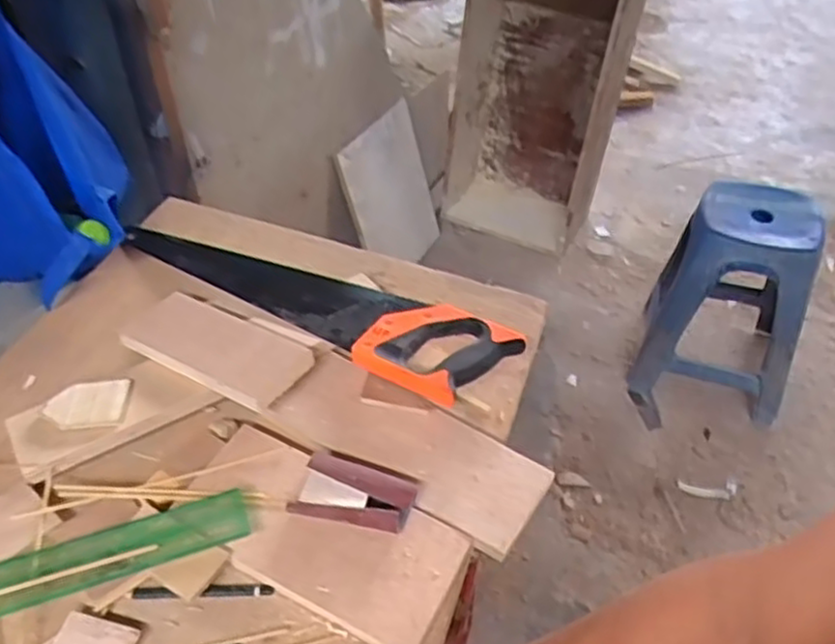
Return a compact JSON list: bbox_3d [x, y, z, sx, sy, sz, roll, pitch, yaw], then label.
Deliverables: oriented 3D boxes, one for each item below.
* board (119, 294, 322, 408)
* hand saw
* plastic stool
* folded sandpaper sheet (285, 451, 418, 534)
[{"bbox_3d":[-0.209,0.023,0.752,0.197,0.020,0.091,20,45,24],"label":"board"},{"bbox_3d":[-0.128,-0.042,0.836,0.500,0.042,0.121,27,49,23],"label":"hand saw"},{"bbox_3d":[0.747,-0.042,1.756,0.339,0.499,0.417,15,46,13],"label":"plastic stool"},{"bbox_3d":[-0.056,0.152,0.648,0.105,0.032,0.057,8,45,6],"label":"folded sandpaper sheet"}]

